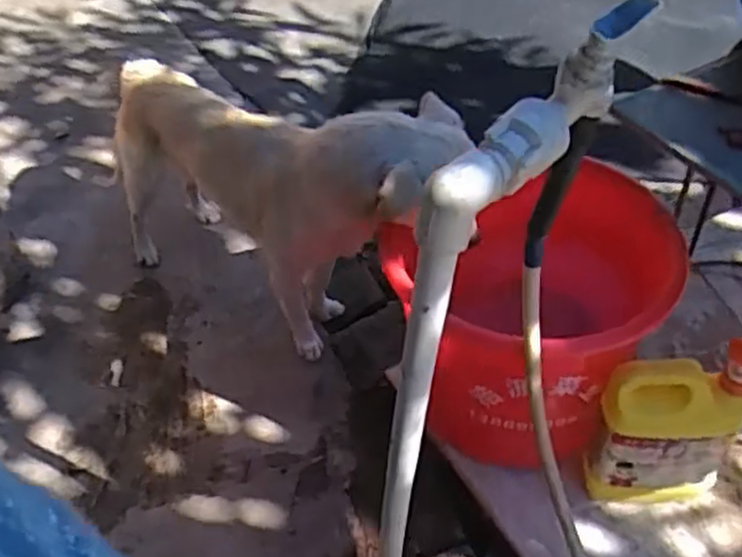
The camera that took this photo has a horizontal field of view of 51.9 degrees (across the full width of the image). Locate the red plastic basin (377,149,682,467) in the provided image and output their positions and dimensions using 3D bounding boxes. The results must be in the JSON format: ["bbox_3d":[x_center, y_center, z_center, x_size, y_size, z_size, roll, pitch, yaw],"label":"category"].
[{"bbox_3d":[0.176,0.058,0.863,0.286,0.259,0.240,-11,44,-8],"label":"red plastic basin"}]

